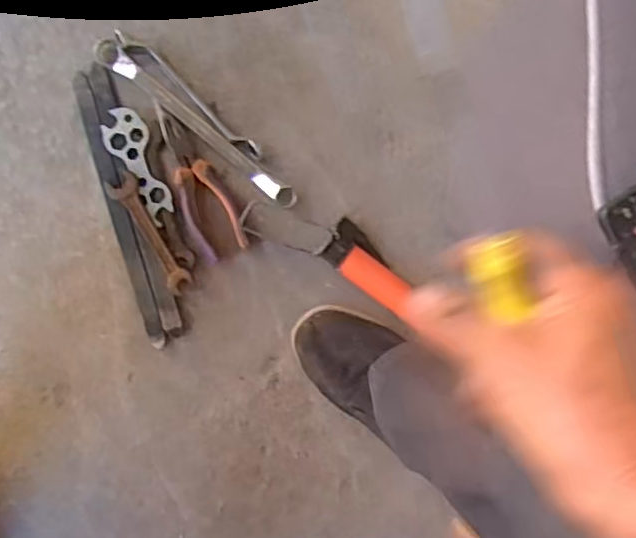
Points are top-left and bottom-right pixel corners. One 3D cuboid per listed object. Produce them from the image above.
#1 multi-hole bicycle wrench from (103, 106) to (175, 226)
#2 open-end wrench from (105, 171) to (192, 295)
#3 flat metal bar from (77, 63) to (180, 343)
[{"bbox_3d":[-0.180,-0.106,0.688,0.043,0.004,0.120,-27,96,-8],"label":"multi-hole bicycle wrench"},{"bbox_3d":[-0.171,-0.037,0.693,0.031,0.006,0.130,-32,96,-7],"label":"open-end wrench"},{"bbox_3d":[-0.192,-0.062,0.690,0.037,0.011,0.282,-15,94,-9],"label":"flat metal bar"}]

